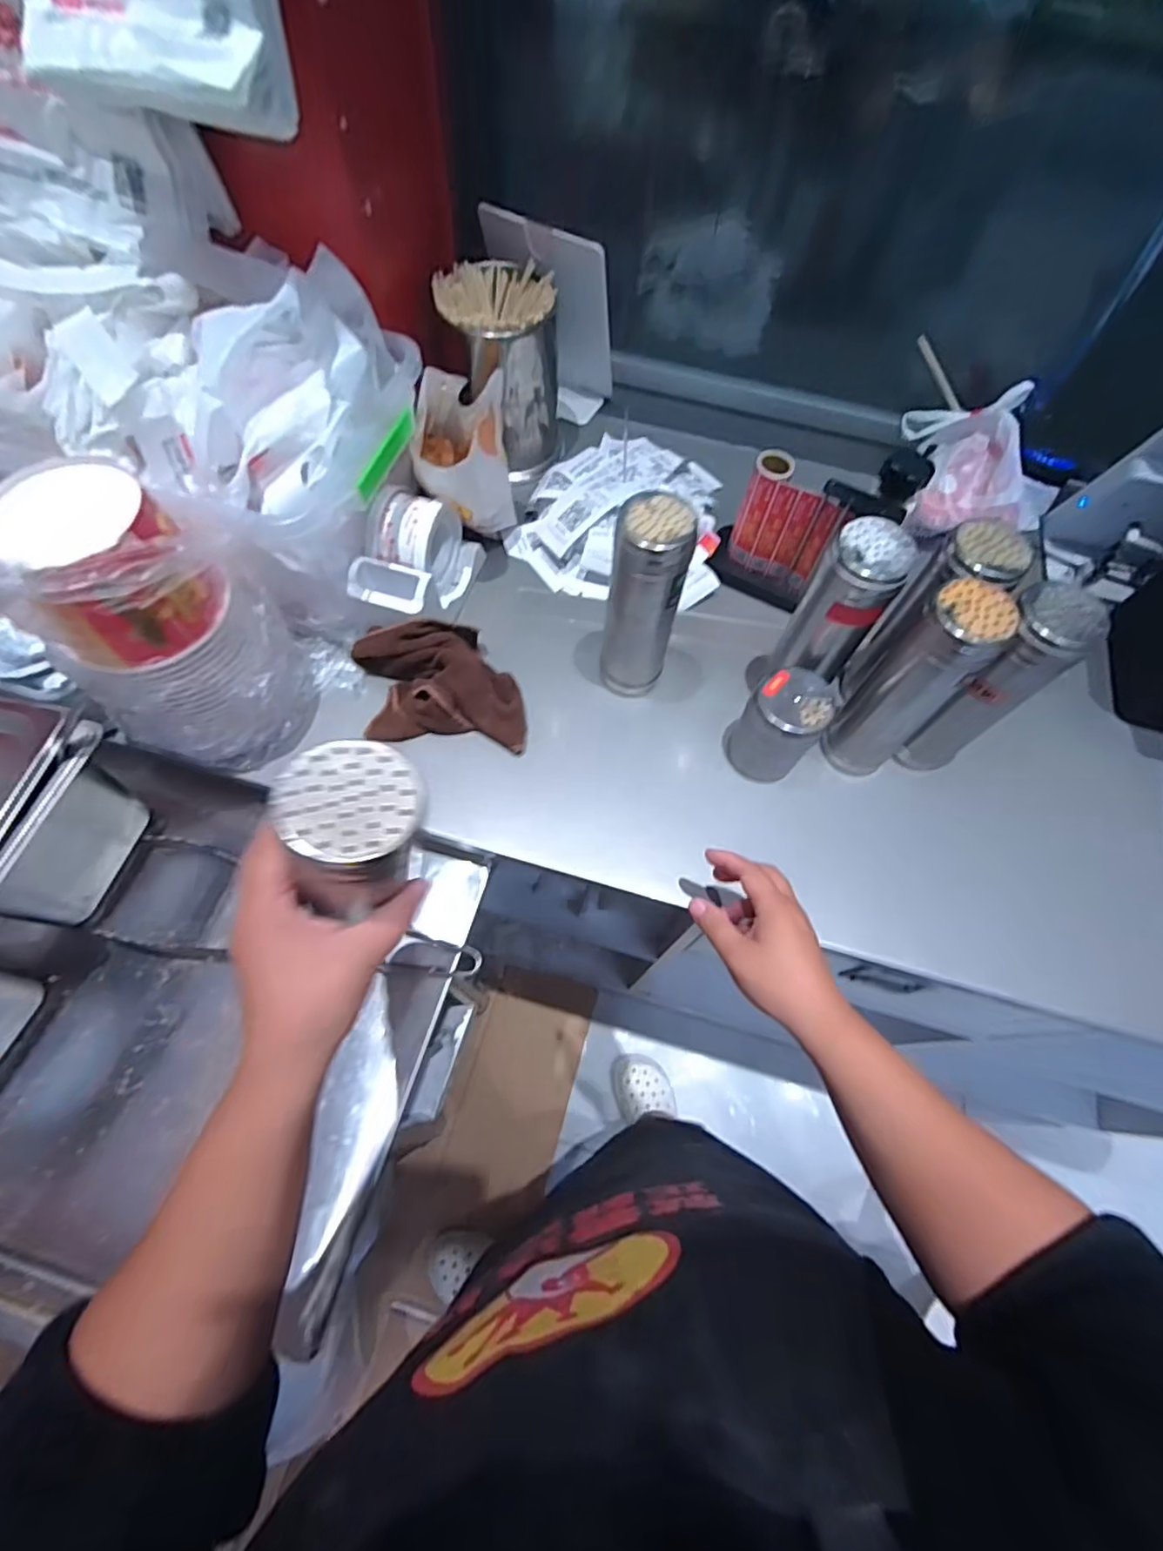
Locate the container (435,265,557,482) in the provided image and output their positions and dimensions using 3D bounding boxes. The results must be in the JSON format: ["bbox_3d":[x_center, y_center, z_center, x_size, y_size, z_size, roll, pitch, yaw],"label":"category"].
[{"bbox_3d":[-0.089,-0.452,0.701,0.121,0.178,0.115,-3,66,-5],"label":"container"}]

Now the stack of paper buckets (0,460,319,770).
[{"bbox_3d":[-0.331,-0.113,0.493,0.152,0.237,0.128,-6,66,-6],"label":"stack of paper buckets"}]

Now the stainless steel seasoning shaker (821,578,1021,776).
[{"bbox_3d":[0.276,-0.073,0.527,0.064,0.203,0.064,-32,71,-16],"label":"stainless steel seasoning shaker"}]

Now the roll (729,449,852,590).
[{"bbox_3d":[0.210,-0.254,0.640,0.097,0.127,0.032,31,67,11],"label":"roll"}]

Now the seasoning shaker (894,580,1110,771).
[{"bbox_3d":[0.339,-0.070,0.526,0.070,0.200,0.072,1,65,-2],"label":"seasoning shaker"}]

